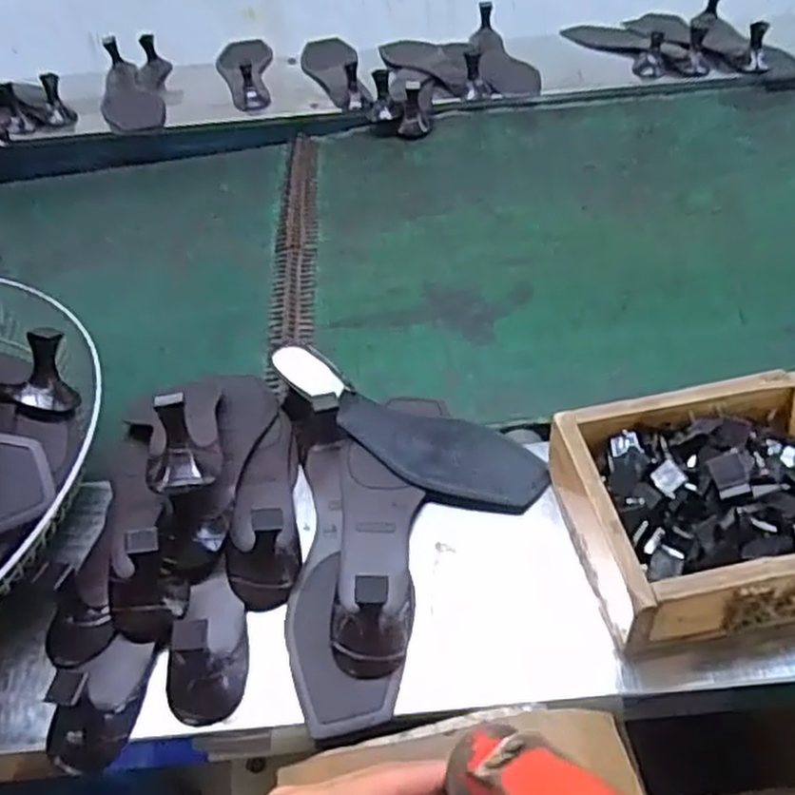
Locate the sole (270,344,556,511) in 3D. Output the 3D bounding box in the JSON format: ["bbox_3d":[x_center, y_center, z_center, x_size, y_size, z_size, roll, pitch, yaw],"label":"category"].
[{"bbox_3d":[-0.002,0.018,0.572,0.236,0.038,0.082,19,50,22],"label":"sole"}]

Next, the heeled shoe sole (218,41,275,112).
[{"bbox_3d":[-0.220,-0.488,1.077,0.078,0.056,0.233,-12,46,-6],"label":"heeled shoe sole"}]

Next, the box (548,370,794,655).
[{"bbox_3d":[0.206,0.069,0.482,0.187,0.058,0.156,-8,45,-2],"label":"box"}]

